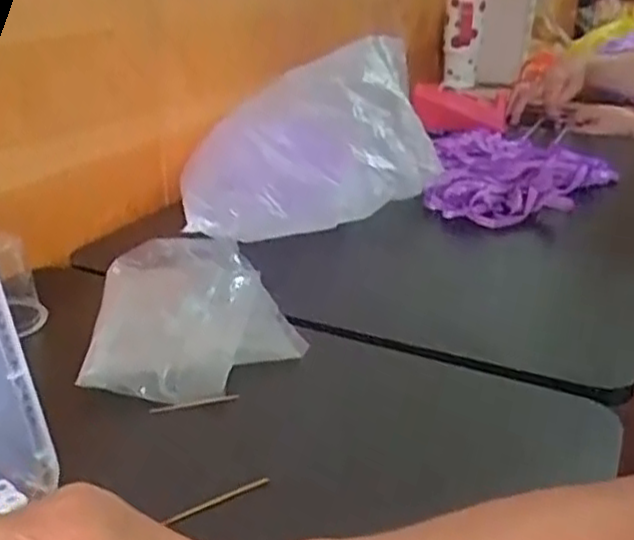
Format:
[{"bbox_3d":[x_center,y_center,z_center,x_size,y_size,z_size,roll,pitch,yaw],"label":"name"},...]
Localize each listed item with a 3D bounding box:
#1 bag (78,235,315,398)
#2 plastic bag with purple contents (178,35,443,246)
[{"bbox_3d":[-0.093,0.028,0.561,0.140,0.020,0.210,-2,24,-8],"label":"bag"},{"bbox_3d":[0.004,-0.129,0.738,0.310,0.140,0.114,-17,30,-36],"label":"plastic bag with purple contents"}]

